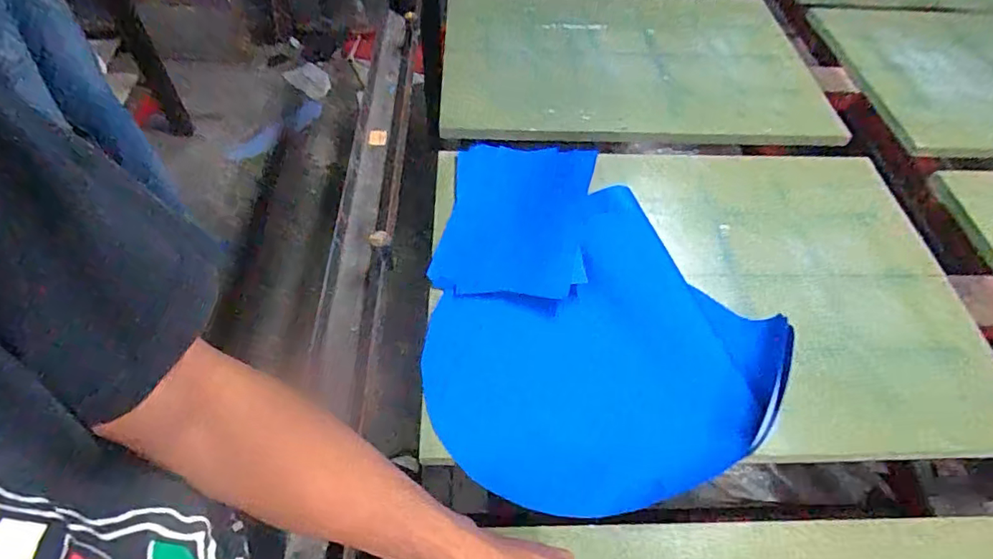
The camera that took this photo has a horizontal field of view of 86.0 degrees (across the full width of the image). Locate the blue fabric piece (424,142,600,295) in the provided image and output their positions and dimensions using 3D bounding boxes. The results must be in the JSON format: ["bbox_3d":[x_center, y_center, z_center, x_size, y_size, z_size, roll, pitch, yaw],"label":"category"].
[{"bbox_3d":[0.021,-0.082,0.776,0.211,0.036,0.221,12,94,19],"label":"blue fabric piece"}]

